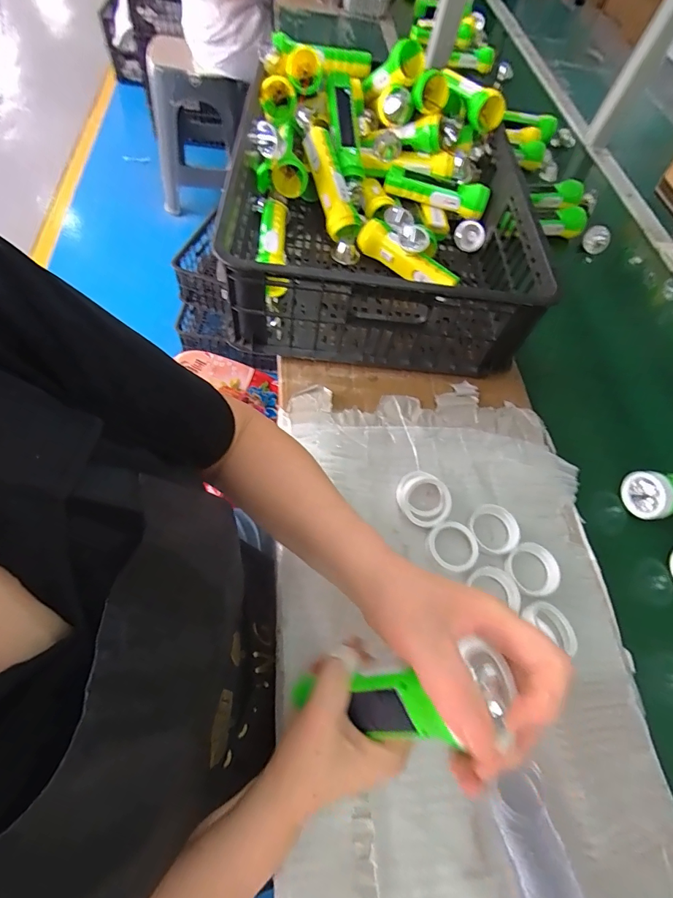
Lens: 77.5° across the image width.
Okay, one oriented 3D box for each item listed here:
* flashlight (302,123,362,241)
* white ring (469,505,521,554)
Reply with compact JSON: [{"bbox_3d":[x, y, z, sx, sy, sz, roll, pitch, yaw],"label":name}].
[{"bbox_3d":[-0.008,-0.386,0.616,0.042,0.038,0.149,-27,106,-18],"label":"flashlight"},{"bbox_3d":[0.174,0.087,0.460,0.052,0.015,0.052,2,60,-3],"label":"white ring"}]

